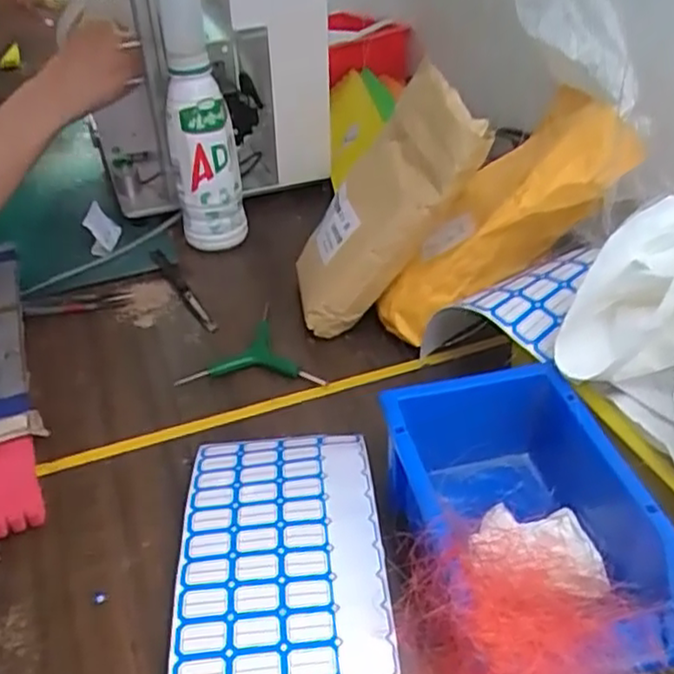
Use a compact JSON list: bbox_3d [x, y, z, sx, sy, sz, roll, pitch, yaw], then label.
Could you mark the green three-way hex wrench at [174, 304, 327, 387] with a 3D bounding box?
[{"bbox_3d":[-0.070,0.000,0.613,0.117,0.009,0.118,-1,37,1],"label":"green three-way hex wrench"}]

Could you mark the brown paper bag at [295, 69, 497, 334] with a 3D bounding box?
[{"bbox_3d":[0.038,-0.107,0.588,0.055,0.225,0.099,24,31,-22],"label":"brown paper bag"}]

